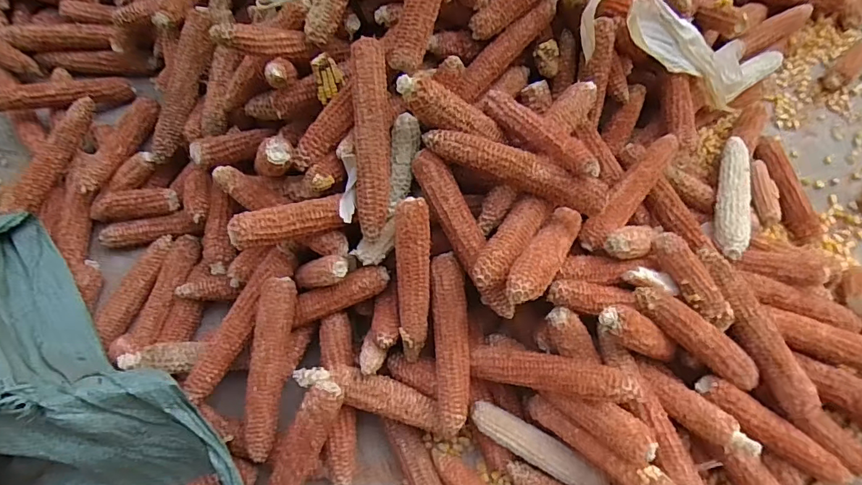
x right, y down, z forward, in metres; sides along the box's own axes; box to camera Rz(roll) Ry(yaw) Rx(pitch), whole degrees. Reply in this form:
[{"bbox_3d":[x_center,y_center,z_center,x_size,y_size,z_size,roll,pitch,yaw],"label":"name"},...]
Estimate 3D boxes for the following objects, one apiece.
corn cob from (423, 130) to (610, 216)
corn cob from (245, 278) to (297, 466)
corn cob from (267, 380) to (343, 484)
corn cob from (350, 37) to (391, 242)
[{"bbox_3d":[0.077,-0.067,0.436,0.170,0.022,0.029,20,68,8],"label":"corn cob"},{"bbox_3d":[-0.156,0.121,0.462,0.031,0.039,0.171,8,91,3],"label":"corn cob"},{"bbox_3d":[-0.119,0.194,0.436,0.031,0.029,0.154,28,104,11],"label":"corn cob"},{"bbox_3d":[-0.055,-0.095,0.446,0.031,0.034,0.180,-2,91,-1],"label":"corn cob"}]

